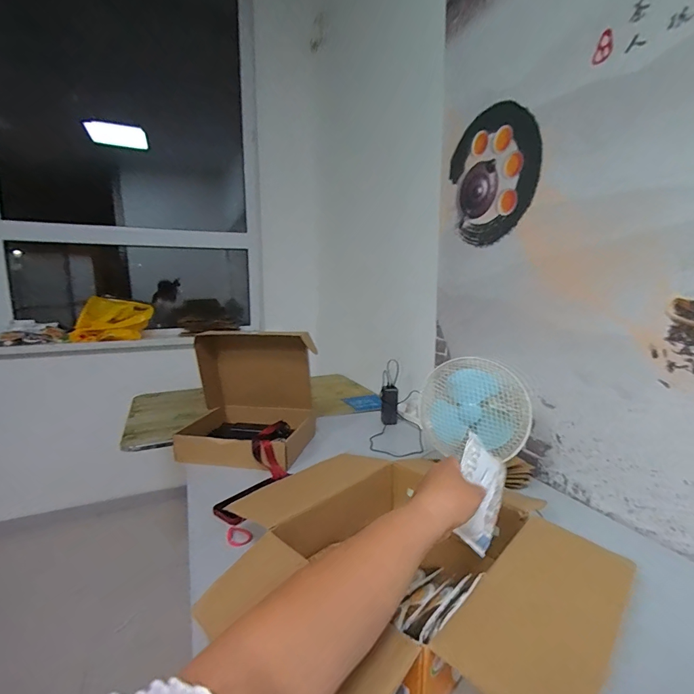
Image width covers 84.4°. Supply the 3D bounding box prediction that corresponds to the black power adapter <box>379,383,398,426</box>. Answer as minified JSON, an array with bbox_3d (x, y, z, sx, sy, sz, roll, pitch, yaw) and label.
[{"bbox_3d":[0.152,0.207,1.362,0.065,0.133,0.033,2,9,16],"label":"black power adapter"}]

